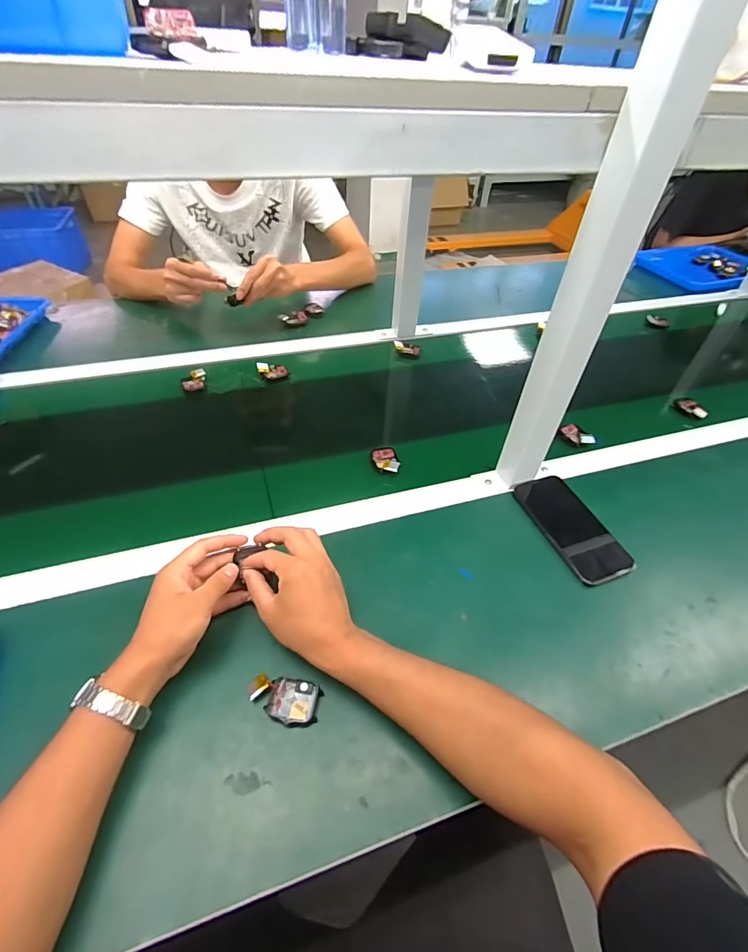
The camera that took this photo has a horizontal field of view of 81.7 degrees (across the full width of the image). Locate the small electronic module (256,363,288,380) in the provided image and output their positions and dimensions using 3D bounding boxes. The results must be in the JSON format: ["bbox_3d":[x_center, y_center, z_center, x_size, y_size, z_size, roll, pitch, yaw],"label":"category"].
[{"bbox_3d":[-0.182,-0.189,0.774,0.049,0.016,0.037,-13,49,-16],"label":"small electronic module"}]

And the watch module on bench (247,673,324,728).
[{"bbox_3d":[-0.085,0.208,0.401,0.067,0.010,0.038,8,46,3],"label":"watch module on bench"}]

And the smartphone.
[{"bbox_3d":[0.254,0.062,0.561,0.073,0.013,0.164,-14,49,-16],"label":"smartphone"}]

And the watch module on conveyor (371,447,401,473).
[{"bbox_3d":[0.018,-0.023,0.626,0.037,0.011,0.053,-6,47,-9],"label":"watch module on conveyor"}]

